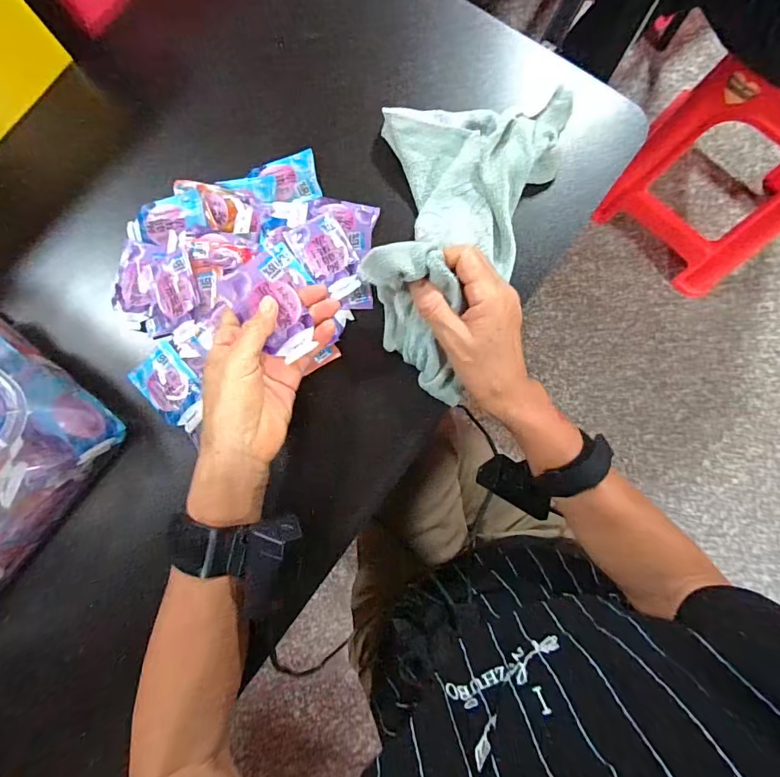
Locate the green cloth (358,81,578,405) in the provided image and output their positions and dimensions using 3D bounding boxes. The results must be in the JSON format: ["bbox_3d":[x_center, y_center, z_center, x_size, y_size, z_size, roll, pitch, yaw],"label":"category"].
[{"bbox_3d":[0.049,-0.126,0.363,0.147,0.061,0.247,15,77,2],"label":"green cloth"}]

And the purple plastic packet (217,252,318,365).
[{"bbox_3d":[-0.089,-0.059,0.329,0.047,0.018,0.074,-35,84,-3],"label":"purple plastic packet"}]

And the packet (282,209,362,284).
[{"bbox_3d":[-0.060,-0.126,0.391,0.048,0.011,0.057,-30,83,-3],"label":"packet"}]

